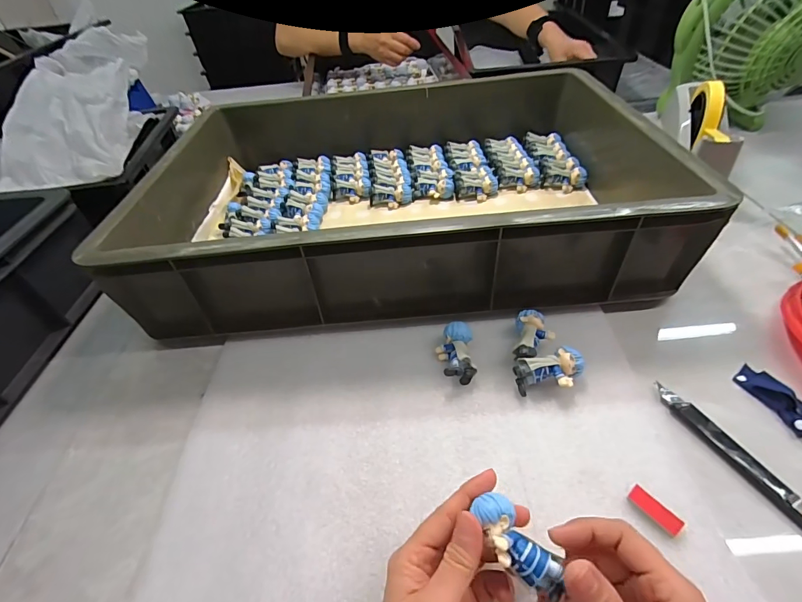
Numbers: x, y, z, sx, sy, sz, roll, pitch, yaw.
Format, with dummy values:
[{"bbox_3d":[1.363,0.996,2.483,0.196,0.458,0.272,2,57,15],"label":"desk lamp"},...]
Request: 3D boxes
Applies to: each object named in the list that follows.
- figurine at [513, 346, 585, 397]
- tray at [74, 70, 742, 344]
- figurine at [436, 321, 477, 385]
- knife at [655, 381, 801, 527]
[{"bbox_3d":[0.134,0.065,0.358,0.059,0.028,0.033,-17,46,-10],"label":"figurine"},{"bbox_3d":[0.002,-0.176,0.544,0.597,0.136,0.453,-4,45,3],"label":"tray"},{"bbox_3d":[0.053,0.048,0.383,0.033,0.022,0.057,-3,45,4],"label":"figurine"},{"bbox_3d":[0.255,0.118,0.304,0.018,0.010,0.138,-21,47,-14],"label":"knife"}]

